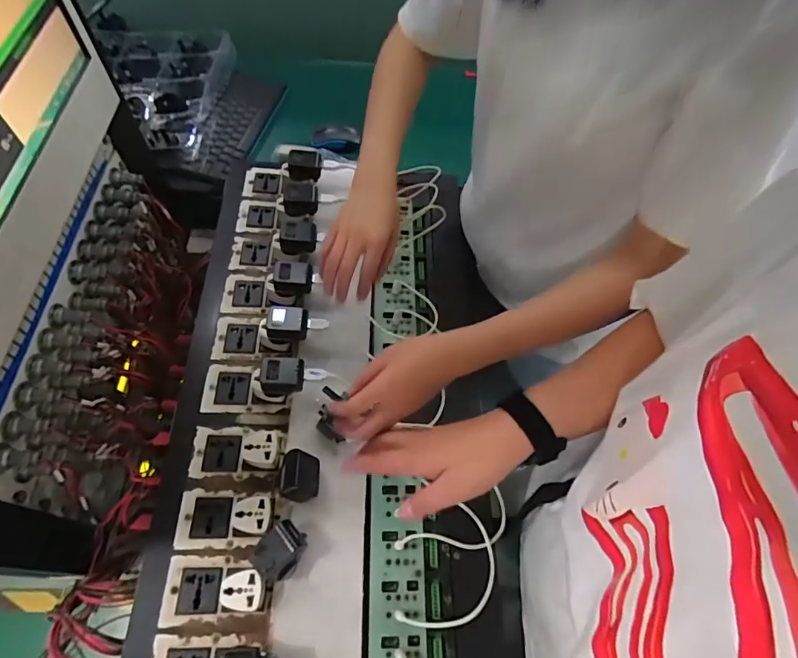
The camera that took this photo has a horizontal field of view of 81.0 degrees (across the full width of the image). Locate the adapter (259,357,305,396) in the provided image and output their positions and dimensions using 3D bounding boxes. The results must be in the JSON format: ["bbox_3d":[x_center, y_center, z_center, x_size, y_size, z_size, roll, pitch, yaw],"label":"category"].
[{"bbox_3d":[-0.137,0.054,0.547,0.049,0.025,0.040,-1,60,-4],"label":"adapter"}]

